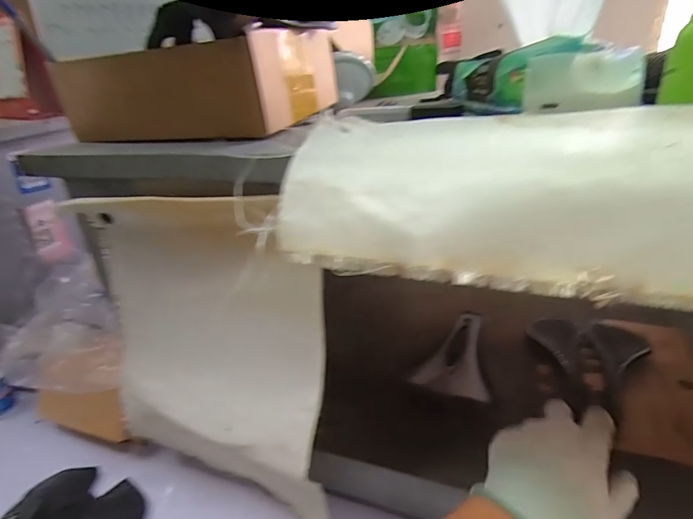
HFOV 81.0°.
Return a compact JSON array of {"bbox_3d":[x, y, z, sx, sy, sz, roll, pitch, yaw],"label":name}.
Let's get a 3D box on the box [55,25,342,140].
[{"bbox_3d":[-0.154,-0.185,0.434,0.244,0.073,0.172,6,27,20],"label":"box"}]

